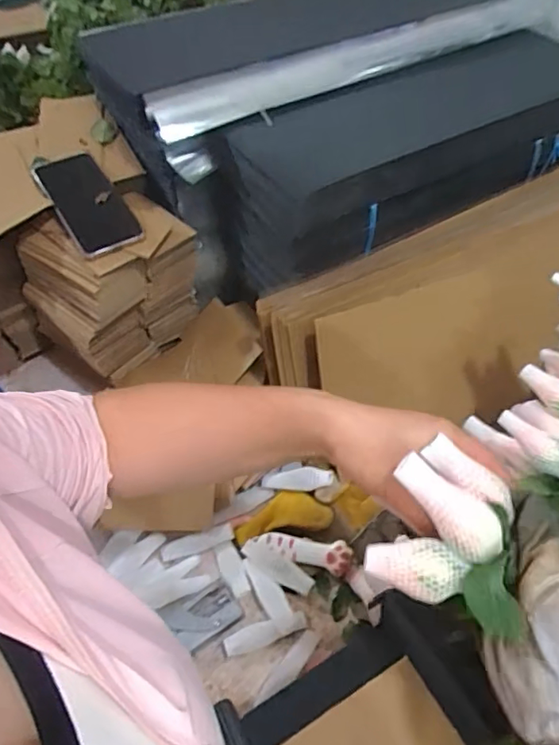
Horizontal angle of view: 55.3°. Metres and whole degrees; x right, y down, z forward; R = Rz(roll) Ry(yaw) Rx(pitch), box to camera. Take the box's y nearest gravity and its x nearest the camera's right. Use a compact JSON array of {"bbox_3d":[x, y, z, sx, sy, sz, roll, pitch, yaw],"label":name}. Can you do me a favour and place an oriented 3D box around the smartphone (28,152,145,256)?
[{"bbox_3d":[-0.235,-0.209,0.657,0.077,0.012,0.175,-28,63,-23],"label":"smartphone"}]

